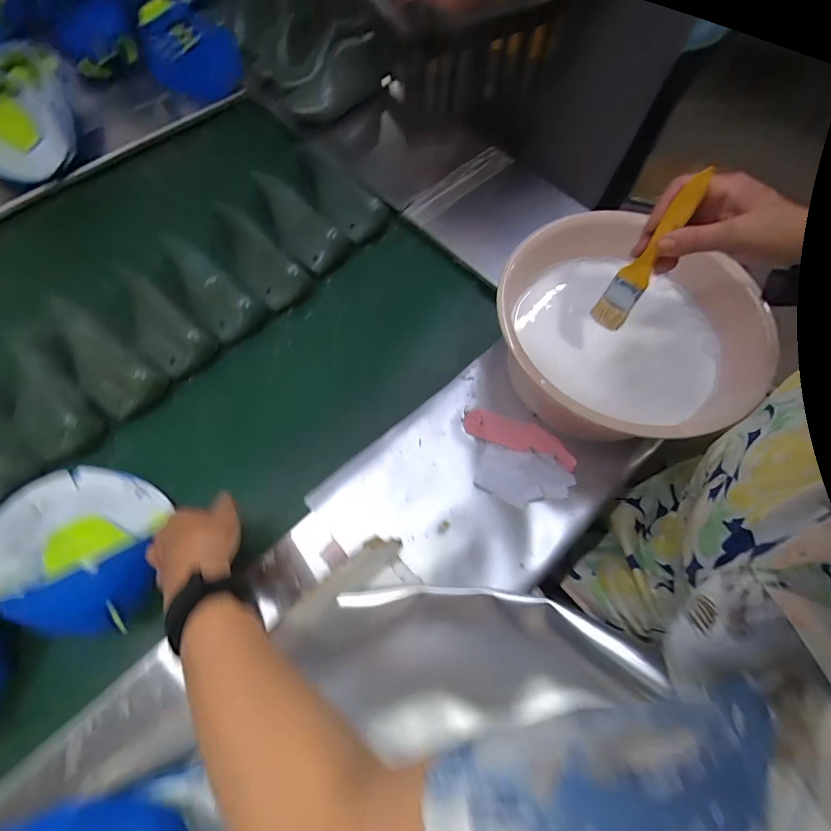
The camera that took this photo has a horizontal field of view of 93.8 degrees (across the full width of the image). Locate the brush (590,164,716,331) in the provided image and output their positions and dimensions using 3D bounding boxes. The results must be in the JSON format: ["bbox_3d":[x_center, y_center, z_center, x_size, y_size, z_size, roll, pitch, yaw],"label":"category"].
[{"bbox_3d":[0.232,-0.156,0.394,0.033,0.149,0.019,29,45,9],"label":"brush"}]

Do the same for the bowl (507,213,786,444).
[{"bbox_3d":[0.249,-0.100,0.504,0.292,0.126,0.308,4,67,-1],"label":"bowl"}]

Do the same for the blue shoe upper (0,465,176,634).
[{"bbox_3d":[-0.386,0.135,0.436,0.203,0.104,0.154,13,67,3],"label":"blue shoe upper"}]

